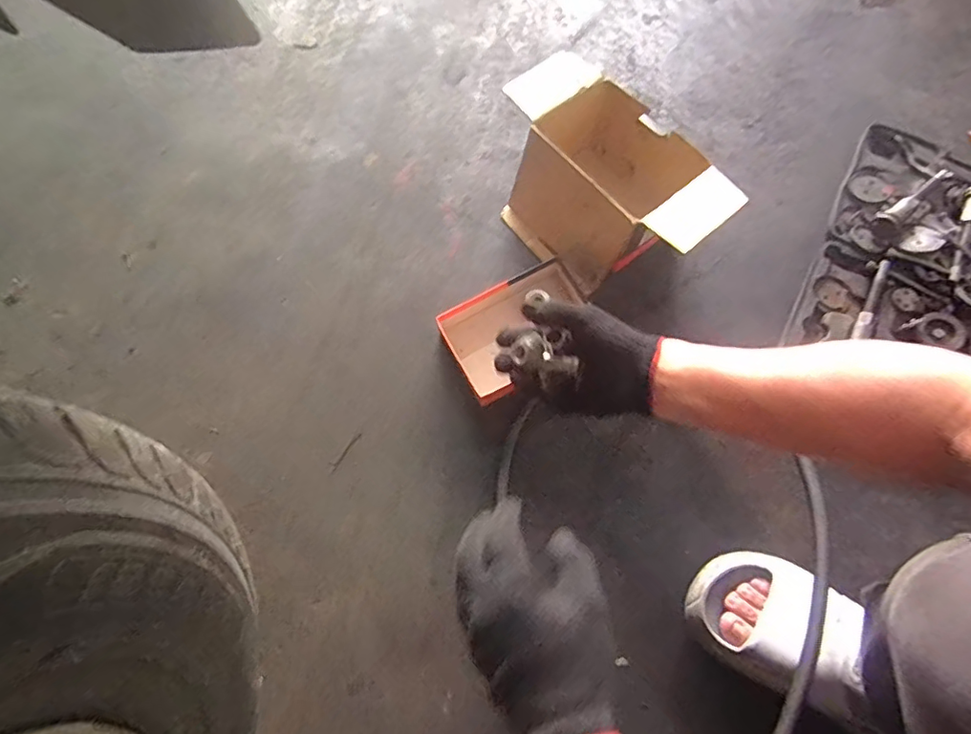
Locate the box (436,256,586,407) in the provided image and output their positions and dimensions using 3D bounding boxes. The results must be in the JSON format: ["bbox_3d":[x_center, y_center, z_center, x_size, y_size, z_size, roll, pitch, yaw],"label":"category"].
[{"bbox_3d":[0.046,-0.045,0.683,0.185,0.050,0.126,-29,73,-8],"label":"box"}]

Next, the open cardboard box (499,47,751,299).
[{"bbox_3d":[0.146,-0.234,0.698,0.197,0.142,0.305,-35,74,-10],"label":"open cardboard box"}]

